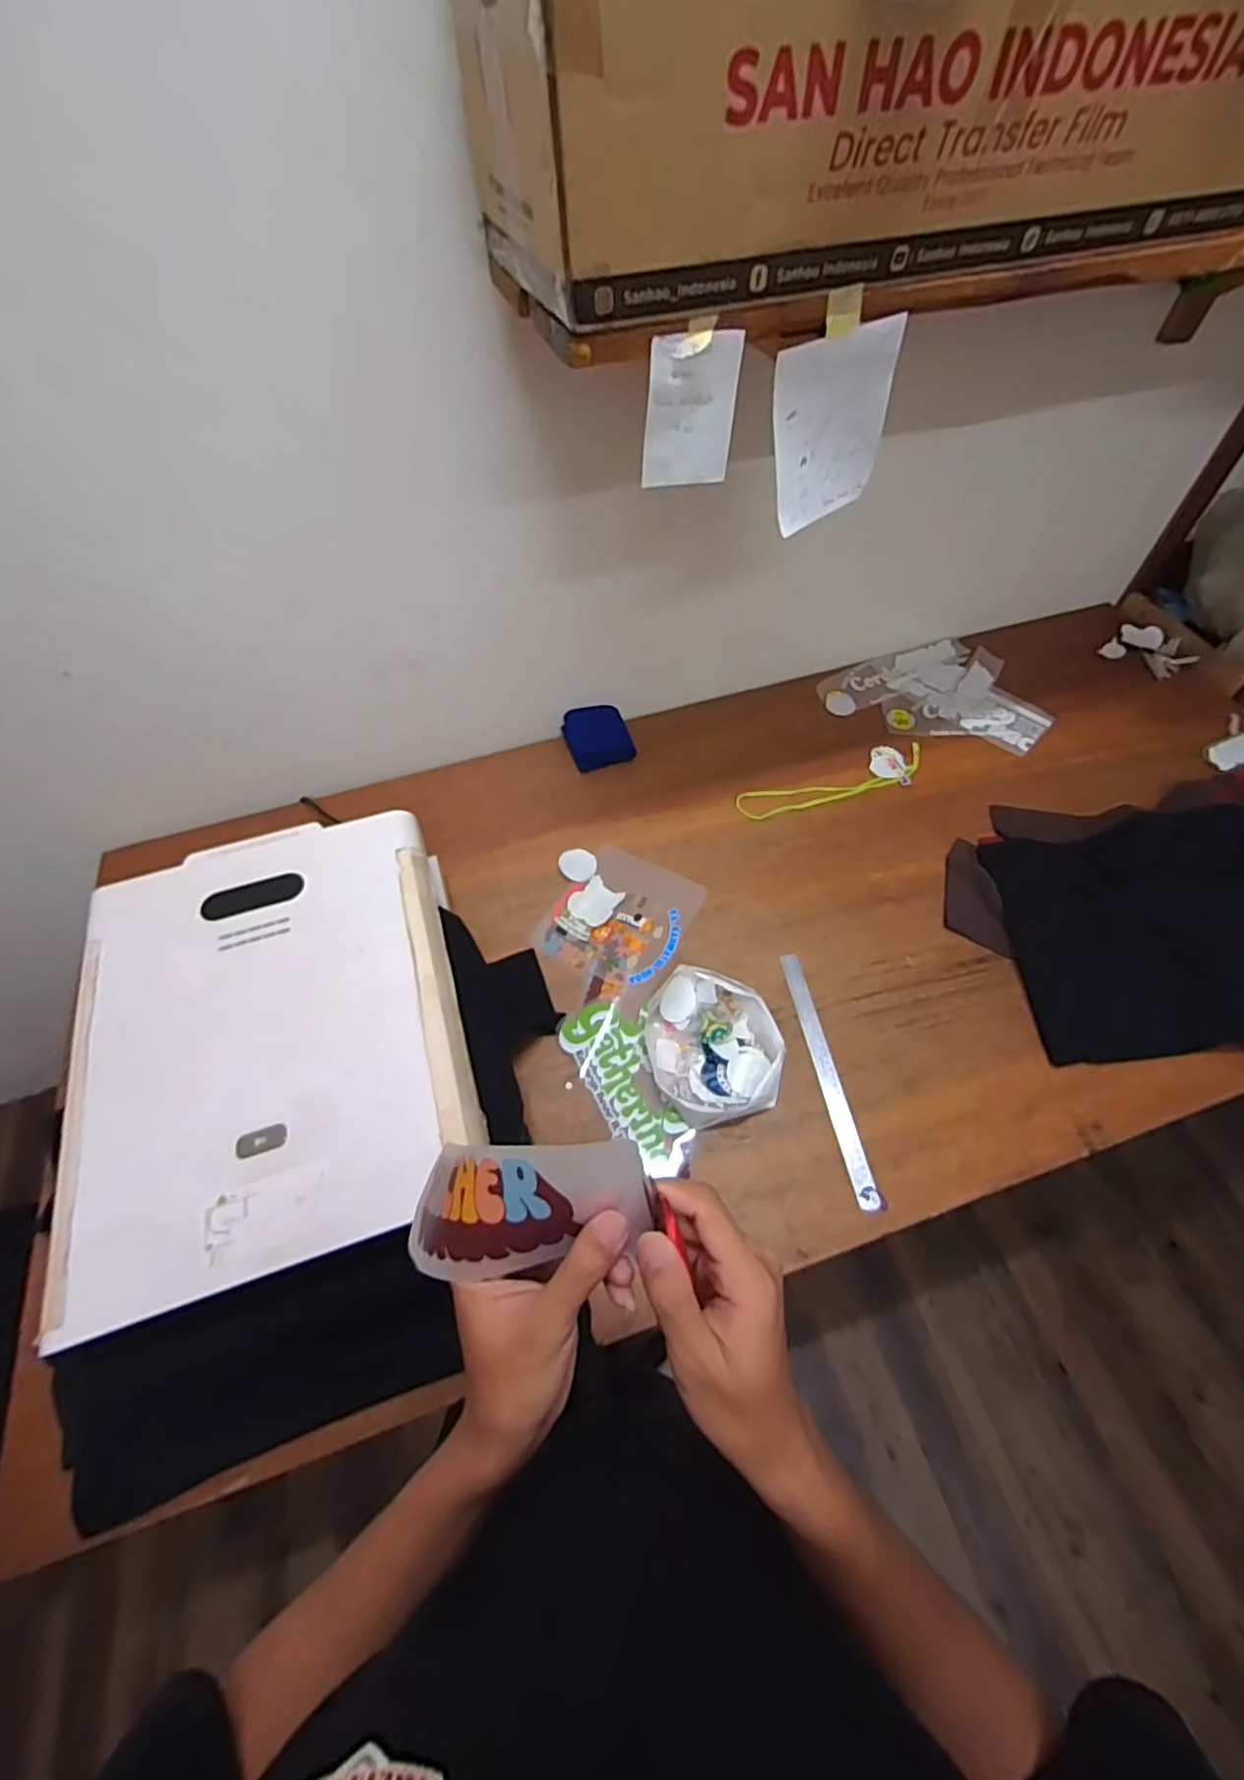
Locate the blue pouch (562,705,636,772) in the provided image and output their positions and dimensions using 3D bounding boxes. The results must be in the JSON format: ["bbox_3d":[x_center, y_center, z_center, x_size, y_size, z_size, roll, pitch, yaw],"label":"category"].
[{"bbox_3d":[-0.043,-0.278,1.153,0.114,0.039,0.122,-16,58,-8],"label":"blue pouch"}]

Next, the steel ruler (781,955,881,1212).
[{"bbox_3d":[0.265,0.234,0.826,0.026,0.006,0.330,-8,57,-3],"label":"steel ruler"}]

